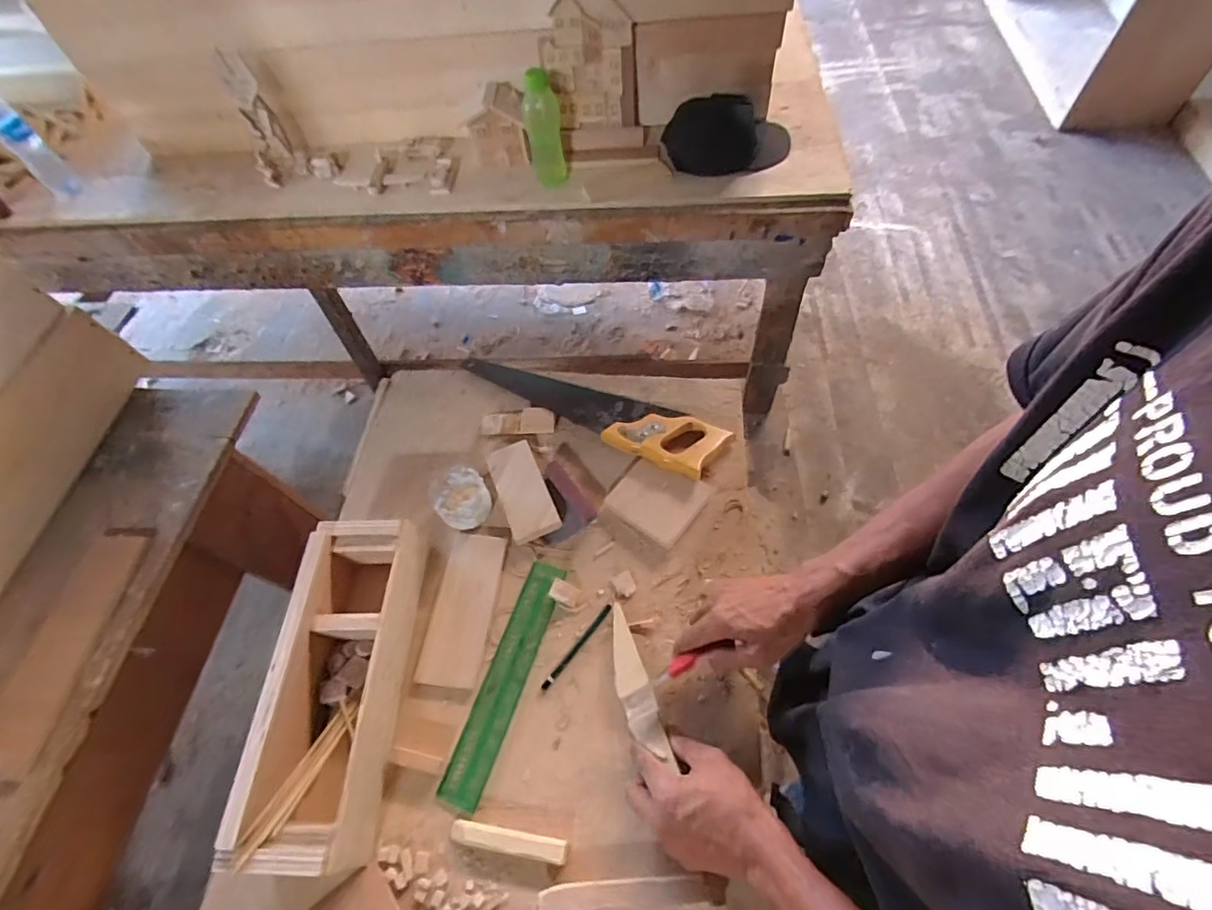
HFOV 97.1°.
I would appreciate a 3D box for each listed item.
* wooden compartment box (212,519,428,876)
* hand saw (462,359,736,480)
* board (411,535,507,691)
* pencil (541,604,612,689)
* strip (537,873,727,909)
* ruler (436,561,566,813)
[{"bbox_3d":[-0.268,0.227,0.550,0.117,0.083,0.318,-3,57,6],"label":"wooden compartment box"},{"bbox_3d":[-0.026,-0.077,0.741,0.386,0.031,0.096,27,66,20],"label":"hand saw"},{"bbox_3d":[-0.164,0.173,0.617,0.070,0.016,0.170,2,60,8],"label":"board"},{"bbox_3d":[-0.031,0.207,0.584,0.009,0.006,0.110,34,69,23],"label":"pencil"},{"bbox_3d":[0.023,0.379,0.461,0.158,0.009,0.026,-6,59,3],"label":"strip"},{"bbox_3d":[-0.107,0.235,0.577,0.045,0.010,0.247,12,61,19],"label":"ruler"}]

